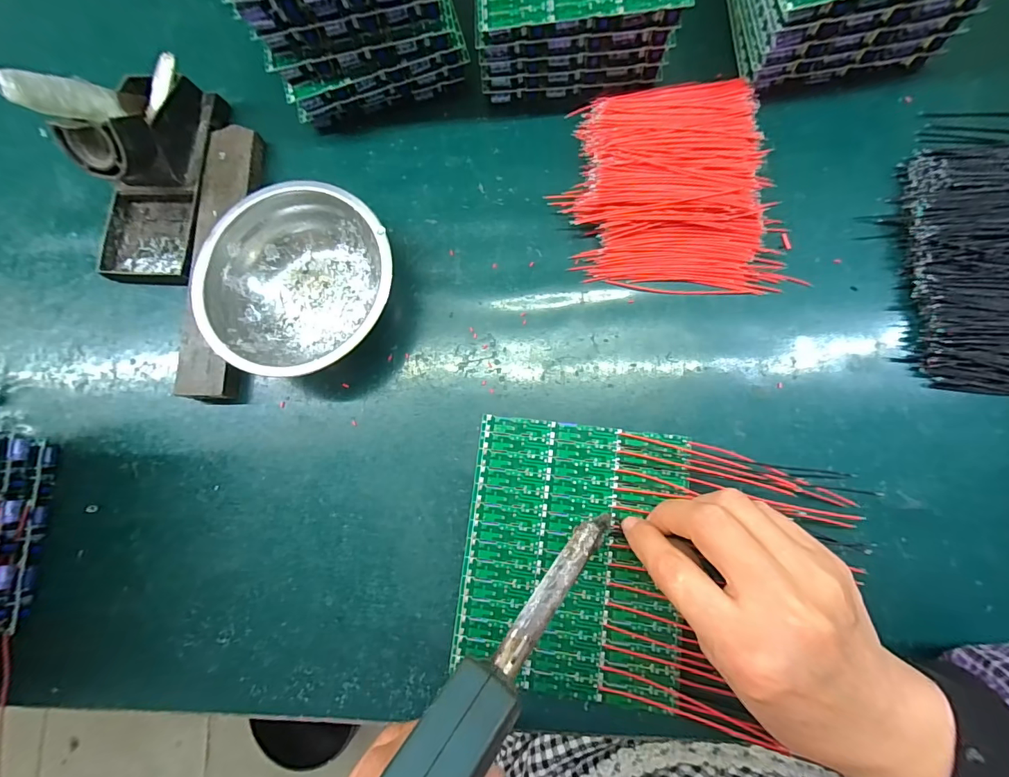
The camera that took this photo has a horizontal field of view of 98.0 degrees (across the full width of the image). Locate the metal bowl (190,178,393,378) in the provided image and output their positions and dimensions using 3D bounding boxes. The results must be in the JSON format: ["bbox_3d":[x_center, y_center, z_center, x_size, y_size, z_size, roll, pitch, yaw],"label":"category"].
[{"bbox_3d":[-0.135,-0.070,0.292,0.126,0.044,0.122,-1,81,6],"label":"metal bowl"}]

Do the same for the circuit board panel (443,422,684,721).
[{"bbox_3d":[0.039,0.096,0.256,0.123,0.010,0.148,6,84,8],"label":"circuit board panel"}]

